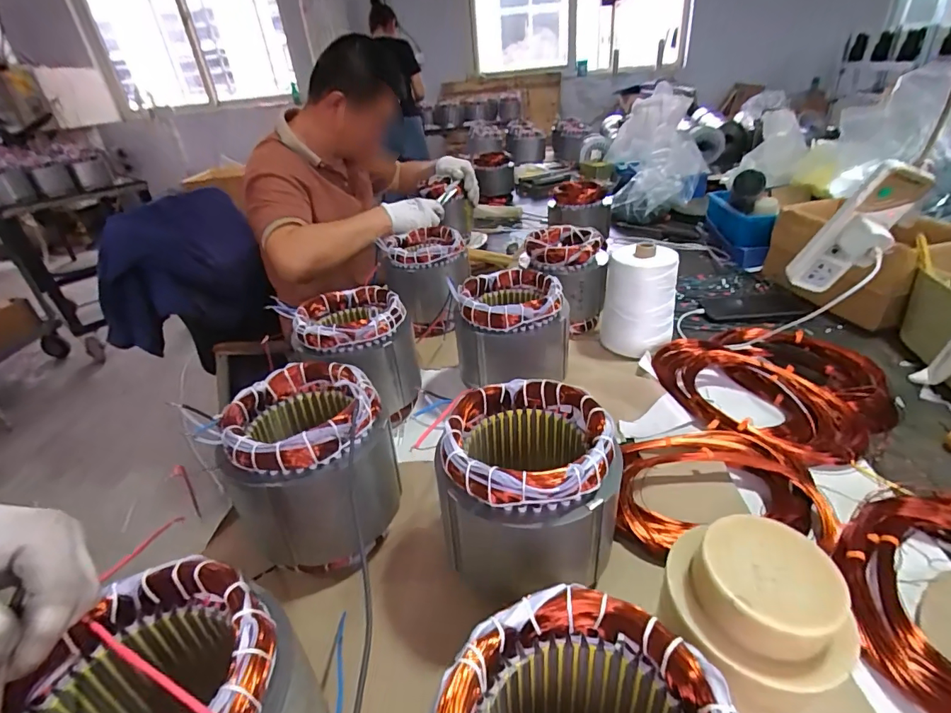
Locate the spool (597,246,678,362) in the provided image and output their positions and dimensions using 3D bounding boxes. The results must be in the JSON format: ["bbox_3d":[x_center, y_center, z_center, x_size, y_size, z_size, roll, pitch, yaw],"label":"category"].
[{"bbox_3d":[0.256,-0.087,0.746,0.110,0.162,0.085,9,34,24],"label":"spool"}]

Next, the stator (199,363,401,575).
[{"bbox_3d":[-0.157,0.113,0.465,0.138,0.167,0.130,-4,31,3],"label":"stator"}]

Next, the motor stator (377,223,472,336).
[{"bbox_3d":[-0.089,-0.140,0.874,0.145,0.159,0.143,-10,31,-8],"label":"motor stator"}]

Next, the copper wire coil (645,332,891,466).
[{"bbox_3d":[0.413,0.036,0.633,0.258,0.042,0.257,-4,31,3],"label":"copper wire coil"}]

